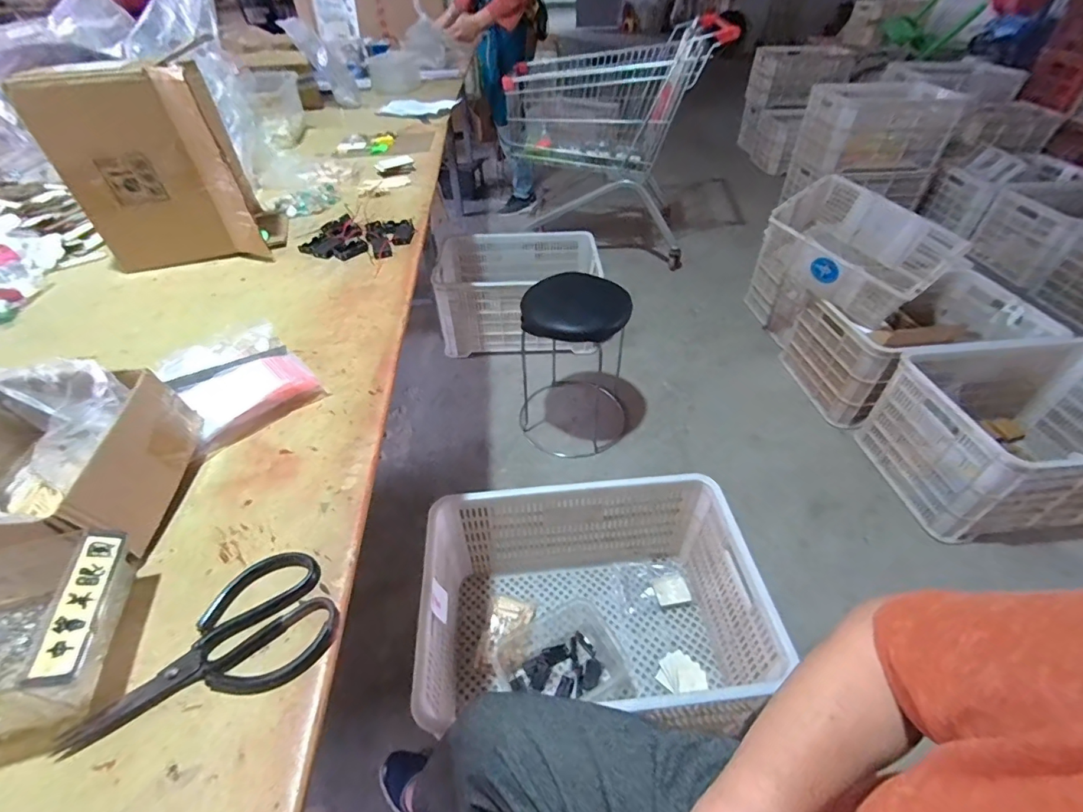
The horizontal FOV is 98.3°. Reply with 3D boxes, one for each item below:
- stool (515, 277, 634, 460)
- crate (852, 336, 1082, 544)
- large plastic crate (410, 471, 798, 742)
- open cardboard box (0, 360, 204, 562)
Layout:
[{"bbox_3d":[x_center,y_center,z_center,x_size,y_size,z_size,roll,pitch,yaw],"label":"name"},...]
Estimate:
[{"bbox_3d":[0.085,-0.135,1.431,0.374,0.470,0.351,4,44,6],"label":"stool"},{"bbox_3d":[1.345,0.065,1.316,0.674,0.307,0.469,-5,44,-4],"label":"crate"},{"bbox_3d":[0.096,0.428,0.962,0.612,0.325,0.419,-6,44,-4],"label":"large plastic crate"},{"bbox_3d":[-0.479,0.061,0.450,0.210,0.110,0.184,-5,44,-1],"label":"open cardboard box"}]

